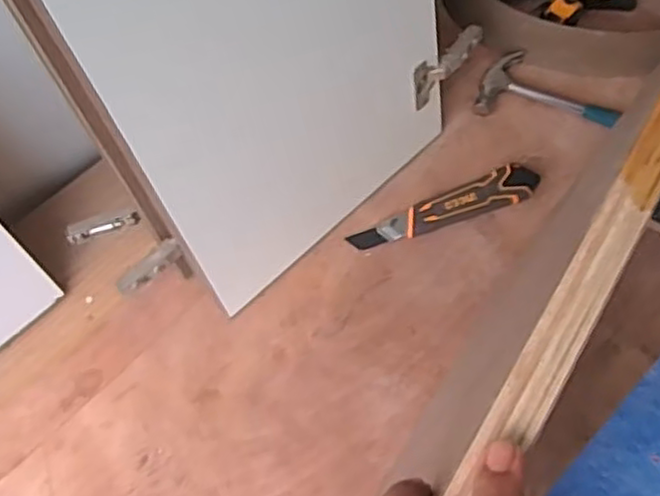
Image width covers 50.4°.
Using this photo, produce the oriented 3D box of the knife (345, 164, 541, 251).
[{"bbox_3d":[0.137,-0.045,0.821,0.228,0.027,0.040,-21,70,-9],"label":"knife"}]

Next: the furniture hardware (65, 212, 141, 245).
[{"bbox_3d":[-0.233,-0.023,0.720,0.076,0.018,0.019,-13,69,-6],"label":"furniture hardware"}]

